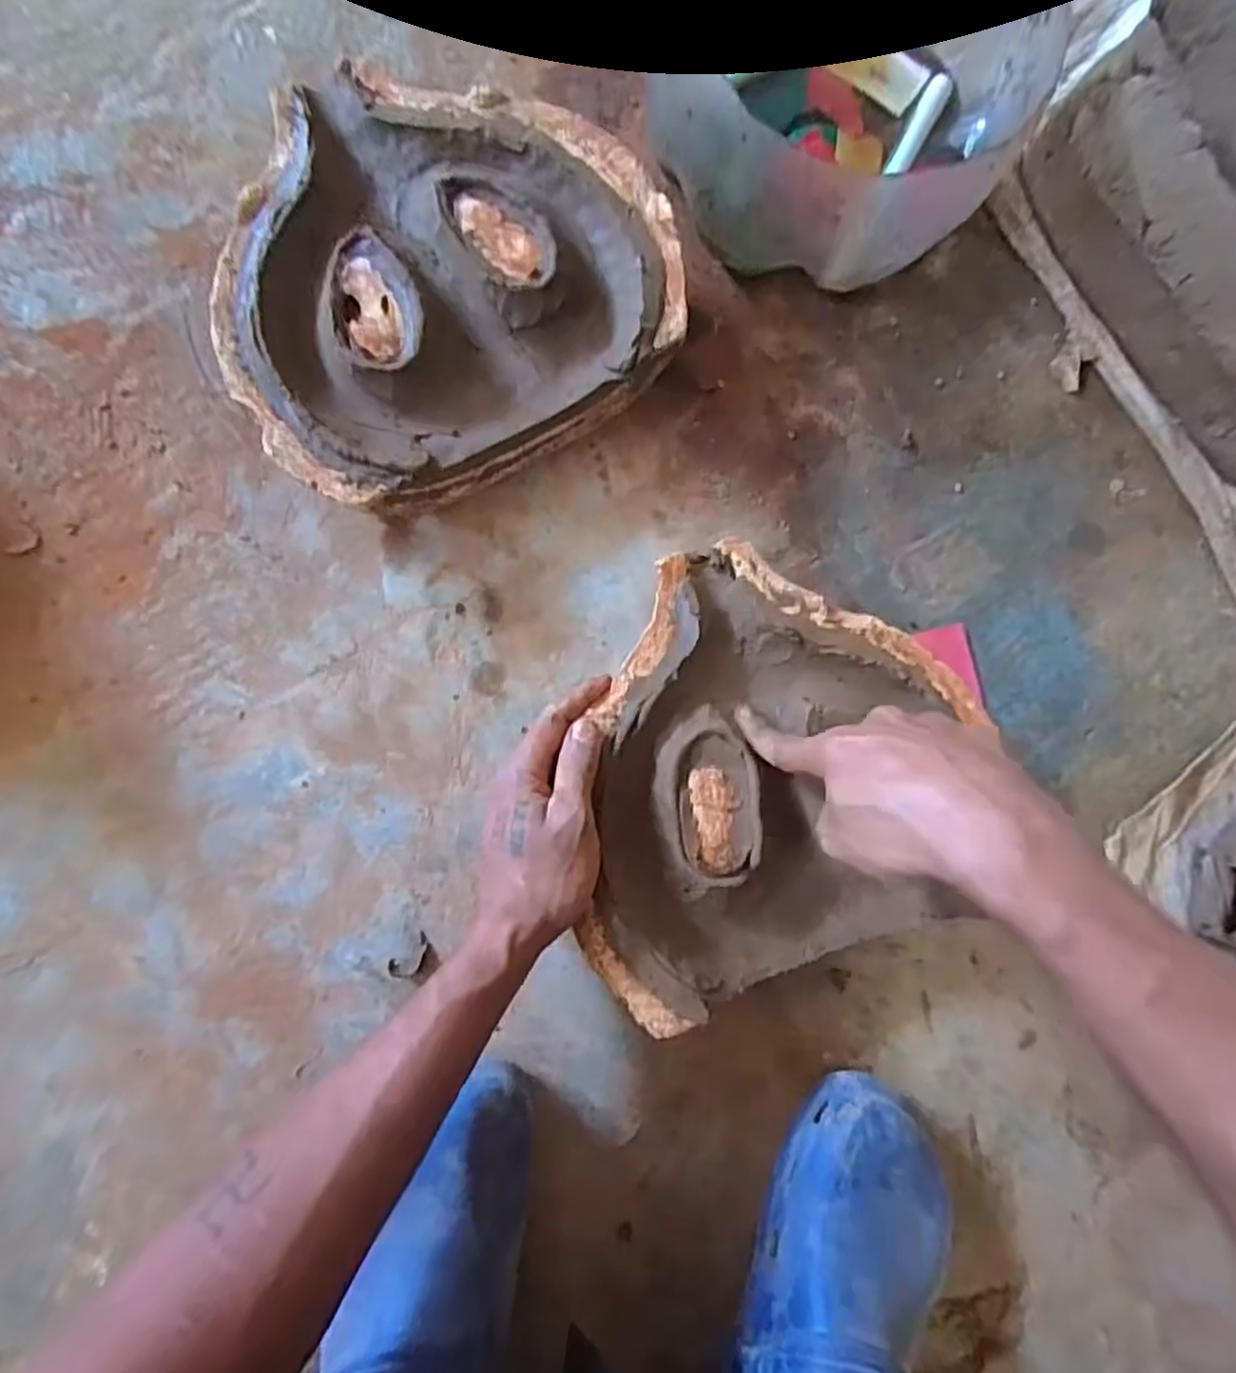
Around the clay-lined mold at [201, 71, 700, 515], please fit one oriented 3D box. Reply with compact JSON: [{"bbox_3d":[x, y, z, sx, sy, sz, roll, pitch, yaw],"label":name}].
[{"bbox_3d":[-0.118,-0.263,0.458,0.279,0.064,0.254,-31,88,-9],"label":"clay-lined mold"}]

